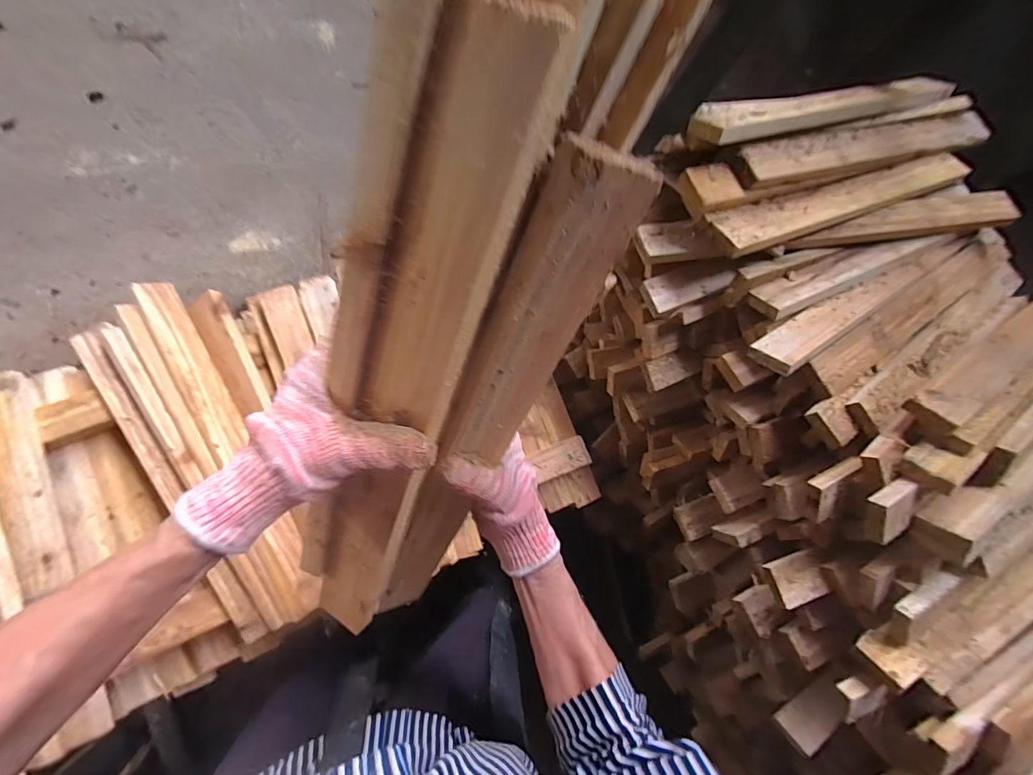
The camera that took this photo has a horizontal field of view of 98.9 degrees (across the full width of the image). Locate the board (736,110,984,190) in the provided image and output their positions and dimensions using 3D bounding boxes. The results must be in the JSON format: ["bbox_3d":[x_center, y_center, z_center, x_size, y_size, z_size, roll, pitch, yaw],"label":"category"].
[{"bbox_3d":[0.545,-0.365,0.661,0.562,0.018,0.060,-19,89,-21],"label":"board"}]

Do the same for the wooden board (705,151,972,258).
[{"bbox_3d":[0.483,-0.275,0.640,0.502,0.018,0.061,-21,70,-19],"label":"wooden board"}]

